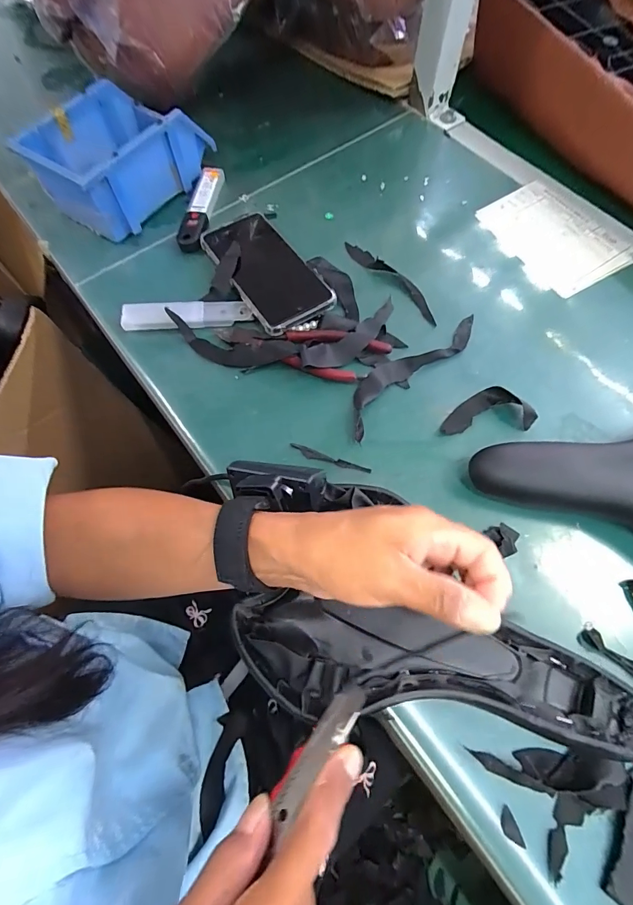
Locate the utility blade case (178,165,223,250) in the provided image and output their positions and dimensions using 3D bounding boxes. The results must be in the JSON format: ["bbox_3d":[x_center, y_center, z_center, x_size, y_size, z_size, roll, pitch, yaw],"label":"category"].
[{"bbox_3d":[-0.134,-0.287,0.461,0.027,0.011,0.124,6,68,3],"label":"utility blade case"}]

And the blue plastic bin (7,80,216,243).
[{"bbox_3d":[-0.225,-0.343,0.455,0.122,0.068,0.178,36,73,14],"label":"blue plastic bin"}]

